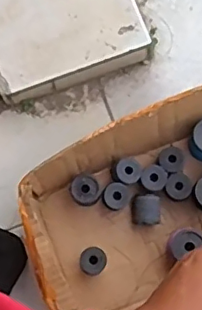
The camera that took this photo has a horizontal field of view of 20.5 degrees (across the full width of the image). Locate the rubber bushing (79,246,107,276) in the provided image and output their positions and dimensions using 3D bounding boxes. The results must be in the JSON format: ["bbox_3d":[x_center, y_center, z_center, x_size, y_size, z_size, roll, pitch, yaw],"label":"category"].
[{"bbox_3d":[-0.010,0.132,0.695,0.031,0.041,0.034,0,78,0],"label":"rubber bushing"}]

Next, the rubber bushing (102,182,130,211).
[{"bbox_3d":[0.019,0.053,0.707,0.031,0.037,0.034,0,78,0],"label":"rubber bushing"}]

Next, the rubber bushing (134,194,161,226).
[{"bbox_3d":[0.060,0.071,0.716,0.033,0.035,0.037,4,78,1],"label":"rubber bushing"}]

